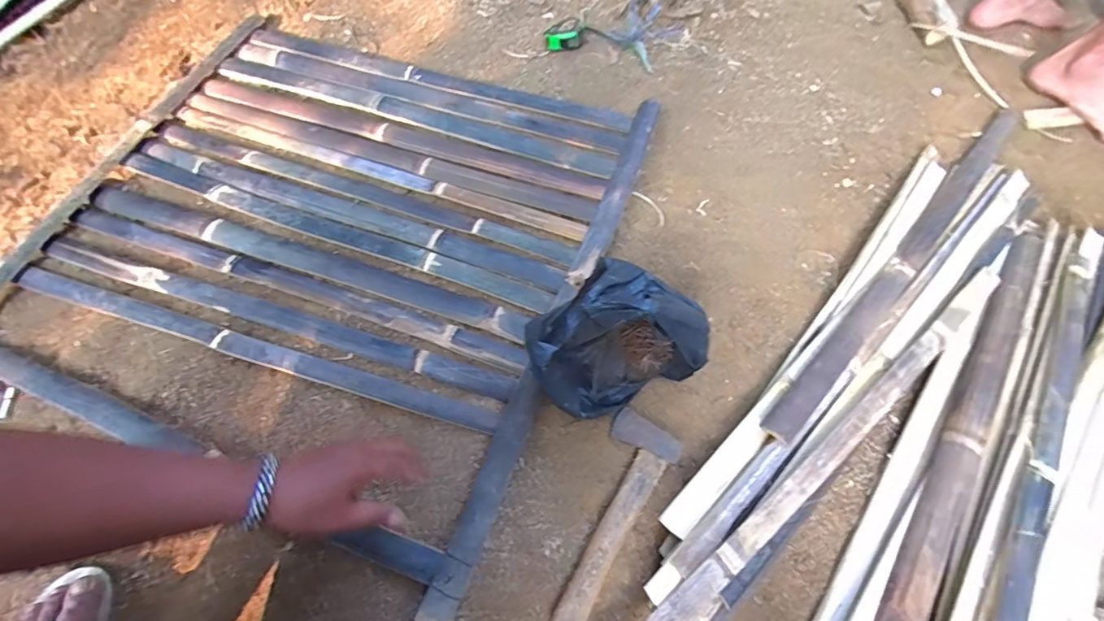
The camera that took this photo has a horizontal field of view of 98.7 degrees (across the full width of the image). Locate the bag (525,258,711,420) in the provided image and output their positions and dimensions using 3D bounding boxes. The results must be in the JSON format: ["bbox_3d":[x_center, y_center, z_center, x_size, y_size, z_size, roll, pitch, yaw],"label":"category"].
[{"bbox_3d":[0.070,0.036,0.600,0.206,0.160,0.154,-22,66,-11],"label":"bag"}]

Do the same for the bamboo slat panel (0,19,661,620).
[{"bbox_3d":[-0.302,-0.120,0.762,0.747,0.072,0.868,22,66,8],"label":"bamboo slat panel"}]

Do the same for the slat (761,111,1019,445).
[{"bbox_3d":[0.582,-0.107,0.753,0.043,0.019,0.859,37,65,28],"label":"slat"}]

